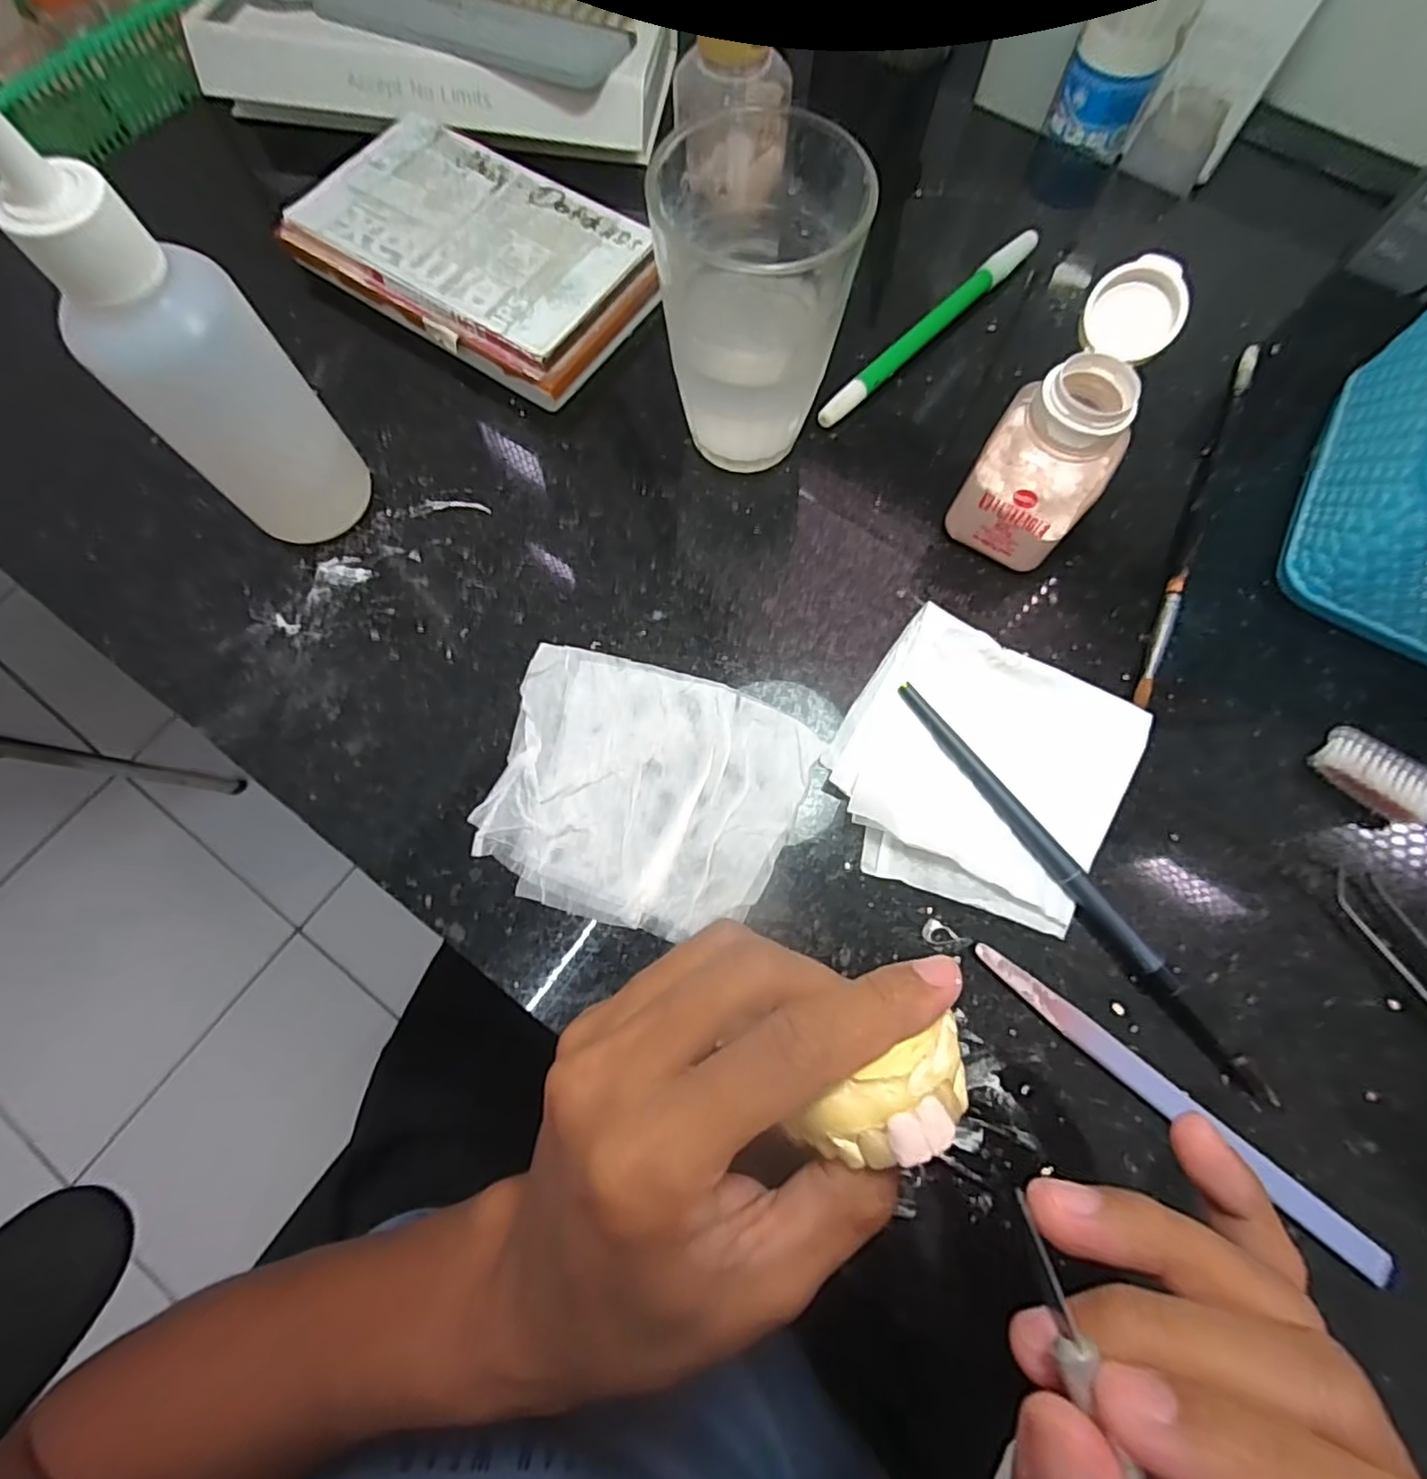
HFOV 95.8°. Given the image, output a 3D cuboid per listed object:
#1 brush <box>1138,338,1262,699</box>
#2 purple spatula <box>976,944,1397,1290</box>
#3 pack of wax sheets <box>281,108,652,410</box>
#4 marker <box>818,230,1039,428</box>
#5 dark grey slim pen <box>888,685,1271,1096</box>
[{"bbox_3d":[0.196,-0.093,0.260,0.009,0.006,0.186,25,75,7],"label":"brush"},{"bbox_3d":[0.140,0.111,0.199,0.136,0.005,0.009,39,78,11],"label":"purple spatula"},{"bbox_3d":[-0.100,-0.212,0.285,0.147,0.022,0.091,33,77,9],"label":"pack of wax sheets"},{"bbox_3d":[0.097,-0.182,0.286,0.010,0.010,0.143,42,78,11],"label":"marker"},{"bbox_3d":[0.119,0.045,0.215,0.008,0.007,0.165,-36,77,-10],"label":"dark grey slim pen"}]

